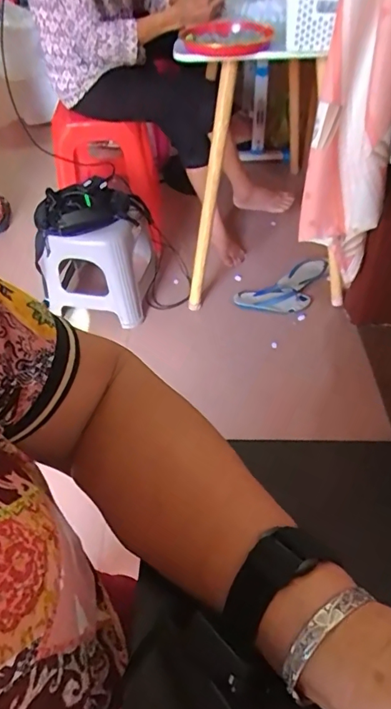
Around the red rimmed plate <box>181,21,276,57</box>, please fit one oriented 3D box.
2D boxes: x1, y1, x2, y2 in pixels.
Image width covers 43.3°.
[{"bbox_3d":[0.074,-0.750,1.154,0.207,0.034,0.215,-2,48,2],"label":"red rimmed plate"}]

